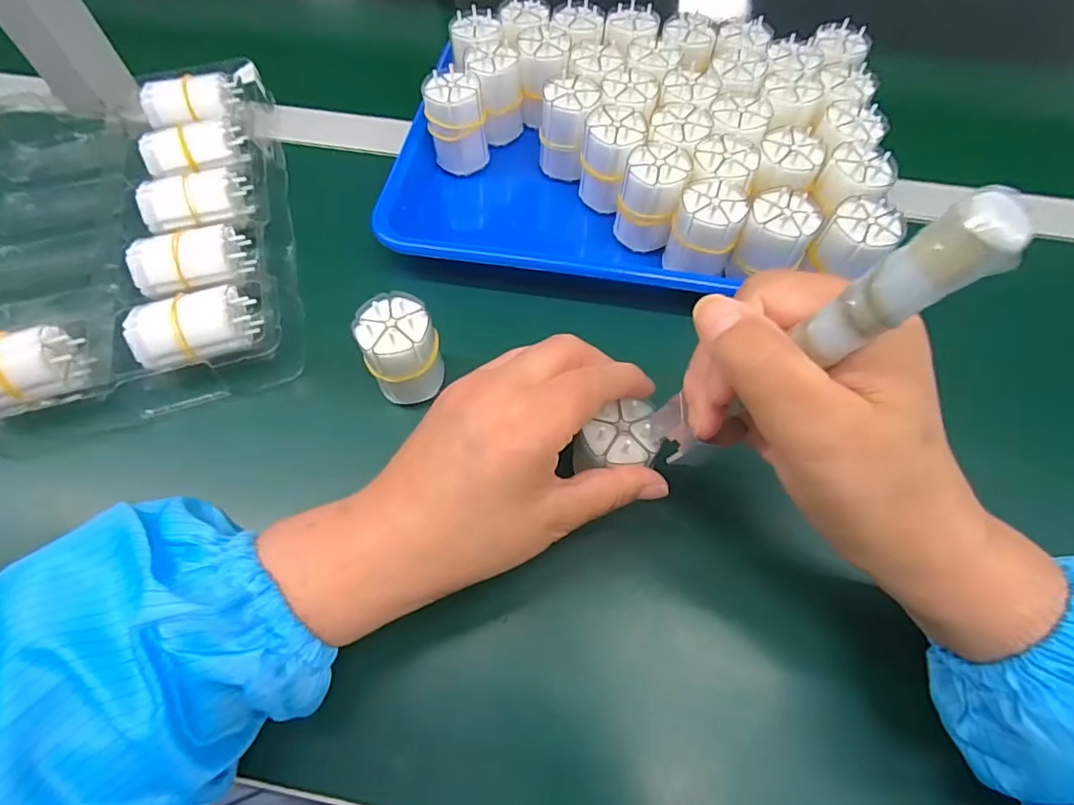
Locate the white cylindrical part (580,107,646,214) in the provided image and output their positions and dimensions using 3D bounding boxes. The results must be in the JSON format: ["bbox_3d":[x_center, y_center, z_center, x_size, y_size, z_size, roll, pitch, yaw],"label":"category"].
[{"bbox_3d":[0.052,-0.163,0.367,0.037,0.057,0.034,0,62,0],"label":"white cylindrical part"}]

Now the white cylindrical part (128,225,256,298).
[{"bbox_3d":[-0.214,-0.087,0.335,0.064,0.028,0.030,-21,64,-11],"label":"white cylindrical part"}]

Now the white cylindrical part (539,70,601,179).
[{"bbox_3d":[0.022,-0.191,0.379,0.036,0.056,0.035,0,62,0],"label":"white cylindrical part"}]

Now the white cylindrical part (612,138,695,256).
[{"bbox_3d":[0.074,-0.131,0.350,0.037,0.058,0.037,0,62,0],"label":"white cylindrical part"}]

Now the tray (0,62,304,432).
[{"bbox_3d":[-0.378,-0.099,0.356,0.410,0.052,0.292,-14,63,-7],"label":"tray"}]

